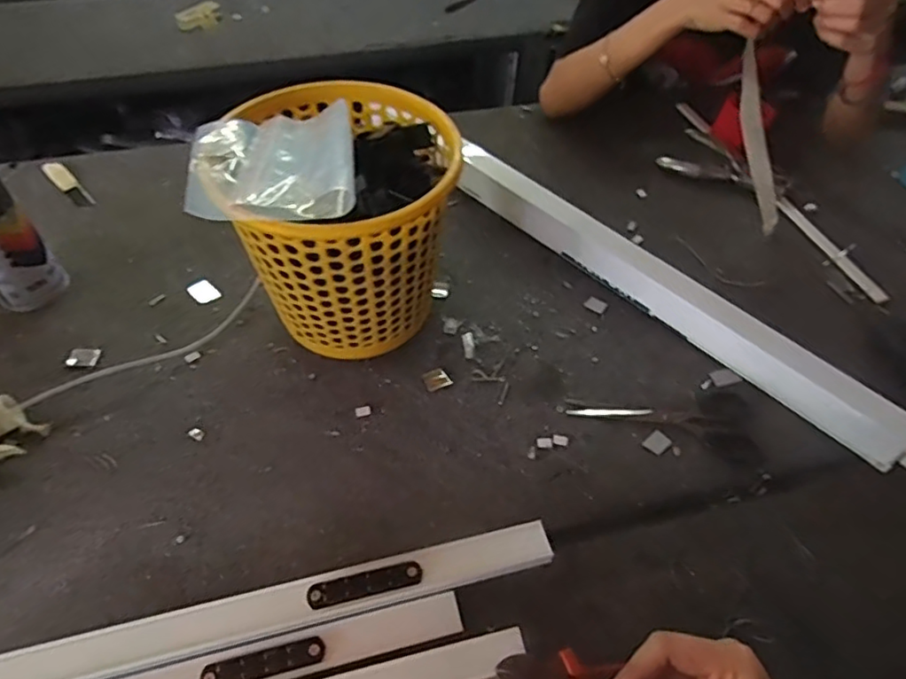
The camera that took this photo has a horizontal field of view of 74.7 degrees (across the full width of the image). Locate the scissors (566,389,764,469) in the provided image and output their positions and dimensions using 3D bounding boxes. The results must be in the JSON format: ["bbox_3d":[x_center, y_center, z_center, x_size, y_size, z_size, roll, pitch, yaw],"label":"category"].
[{"bbox_3d":[0.191,0.075,0.543,0.161,0.008,0.073,4,52,1],"label":"scissors"}]

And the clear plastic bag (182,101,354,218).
[{"bbox_3d":[-0.139,-0.142,0.461,0.120,0.021,0.154,-7,49,-8],"label":"clear plastic bag"}]

